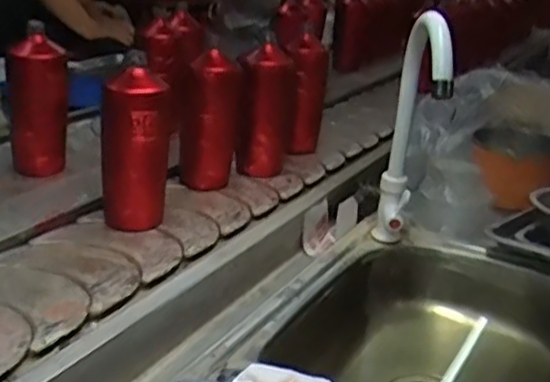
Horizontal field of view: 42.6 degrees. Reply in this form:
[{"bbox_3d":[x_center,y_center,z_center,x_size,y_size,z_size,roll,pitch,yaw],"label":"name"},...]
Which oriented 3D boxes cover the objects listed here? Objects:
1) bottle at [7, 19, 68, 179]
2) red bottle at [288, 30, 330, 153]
[{"bbox_3d":[-0.338,-0.128,1.011,0.068,0.192,0.061,18,25,25],"label":"bottle"},{"bbox_3d":[0.056,-0.149,1.155,0.055,0.183,0.060,9,23,6],"label":"red bottle"}]

